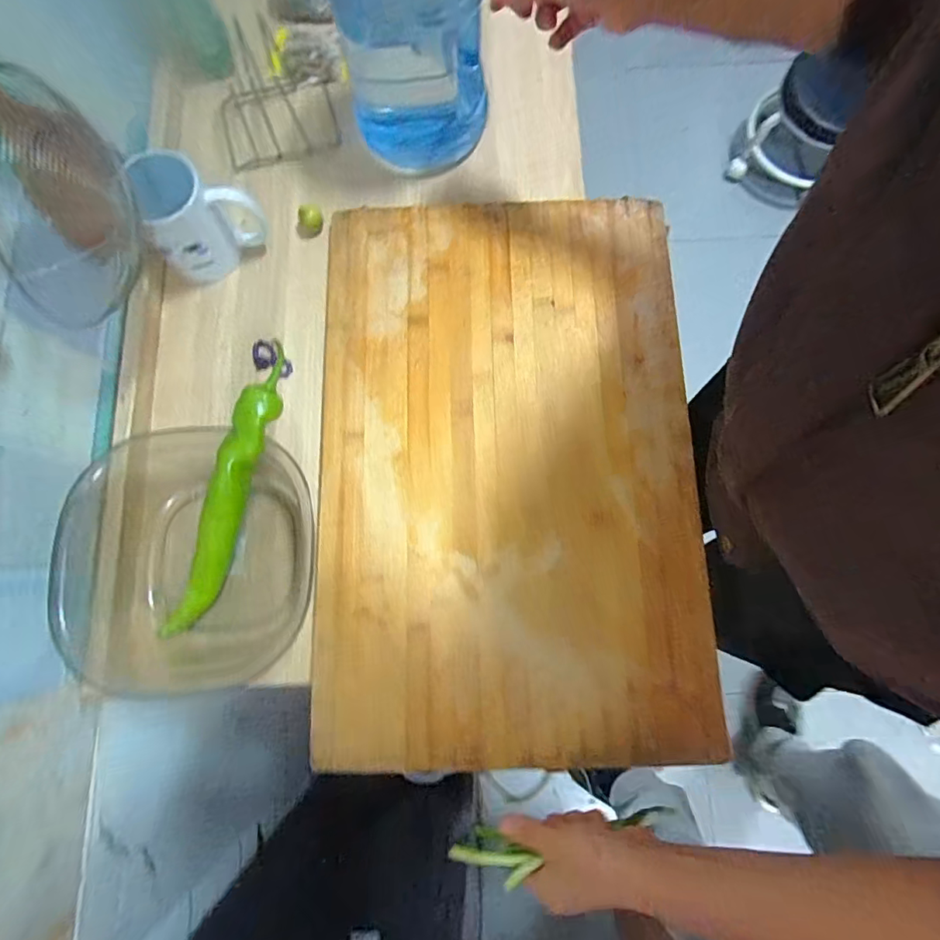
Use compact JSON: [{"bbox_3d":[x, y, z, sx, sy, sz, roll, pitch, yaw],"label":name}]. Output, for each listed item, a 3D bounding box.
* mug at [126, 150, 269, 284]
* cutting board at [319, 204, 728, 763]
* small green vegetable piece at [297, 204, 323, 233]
[{"bbox_3d":[-0.277,-0.265,0.499,0.107,0.093,0.082,-27,80,-4],"label":"mug"},{"bbox_3d":[0.033,-0.014,0.478,0.360,0.025,0.546,-2,79,1],"label":"cutting board"},{"bbox_3d":[-0.176,-0.277,0.534,0.026,0.033,0.016,-24,79,-4],"label":"small green vegetable piece"}]

